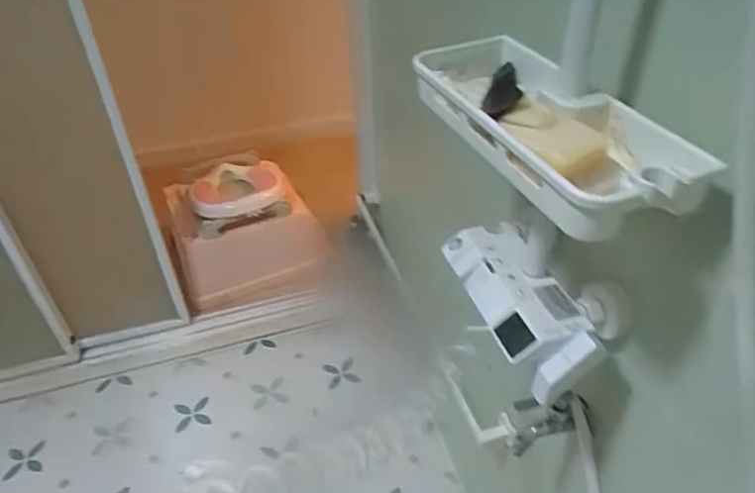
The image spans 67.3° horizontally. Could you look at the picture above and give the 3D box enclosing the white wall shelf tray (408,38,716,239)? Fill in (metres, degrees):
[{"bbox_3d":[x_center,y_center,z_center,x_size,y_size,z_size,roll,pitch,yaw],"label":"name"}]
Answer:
[{"bbox_3d":[0.131,-0.104,0.474,0.120,0.048,0.272,-16,41,-16],"label":"white wall shelf tray"}]

